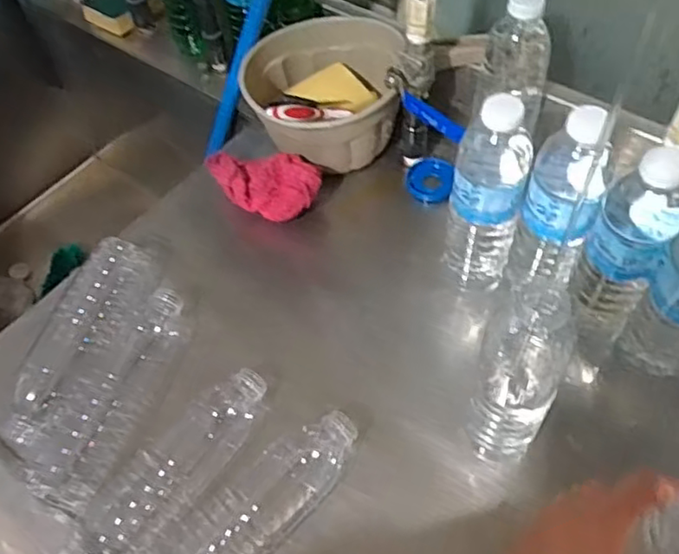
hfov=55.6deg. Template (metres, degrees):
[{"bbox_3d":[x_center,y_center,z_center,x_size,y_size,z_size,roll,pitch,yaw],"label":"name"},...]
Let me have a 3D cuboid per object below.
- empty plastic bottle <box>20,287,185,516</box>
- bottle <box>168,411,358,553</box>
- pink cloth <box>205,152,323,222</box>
[{"bbox_3d":[-0.200,0.101,0.585,0.062,0.055,0.212,12,57,12],"label":"empty plastic bottle"},{"bbox_3d":[-0.064,0.185,0.520,0.192,0.050,0.059,-38,61,-21],"label":"bottle"},{"bbox_3d":[-0.088,-0.104,0.699,0.136,0.043,0.068,11,56,11],"label":"pink cloth"}]

